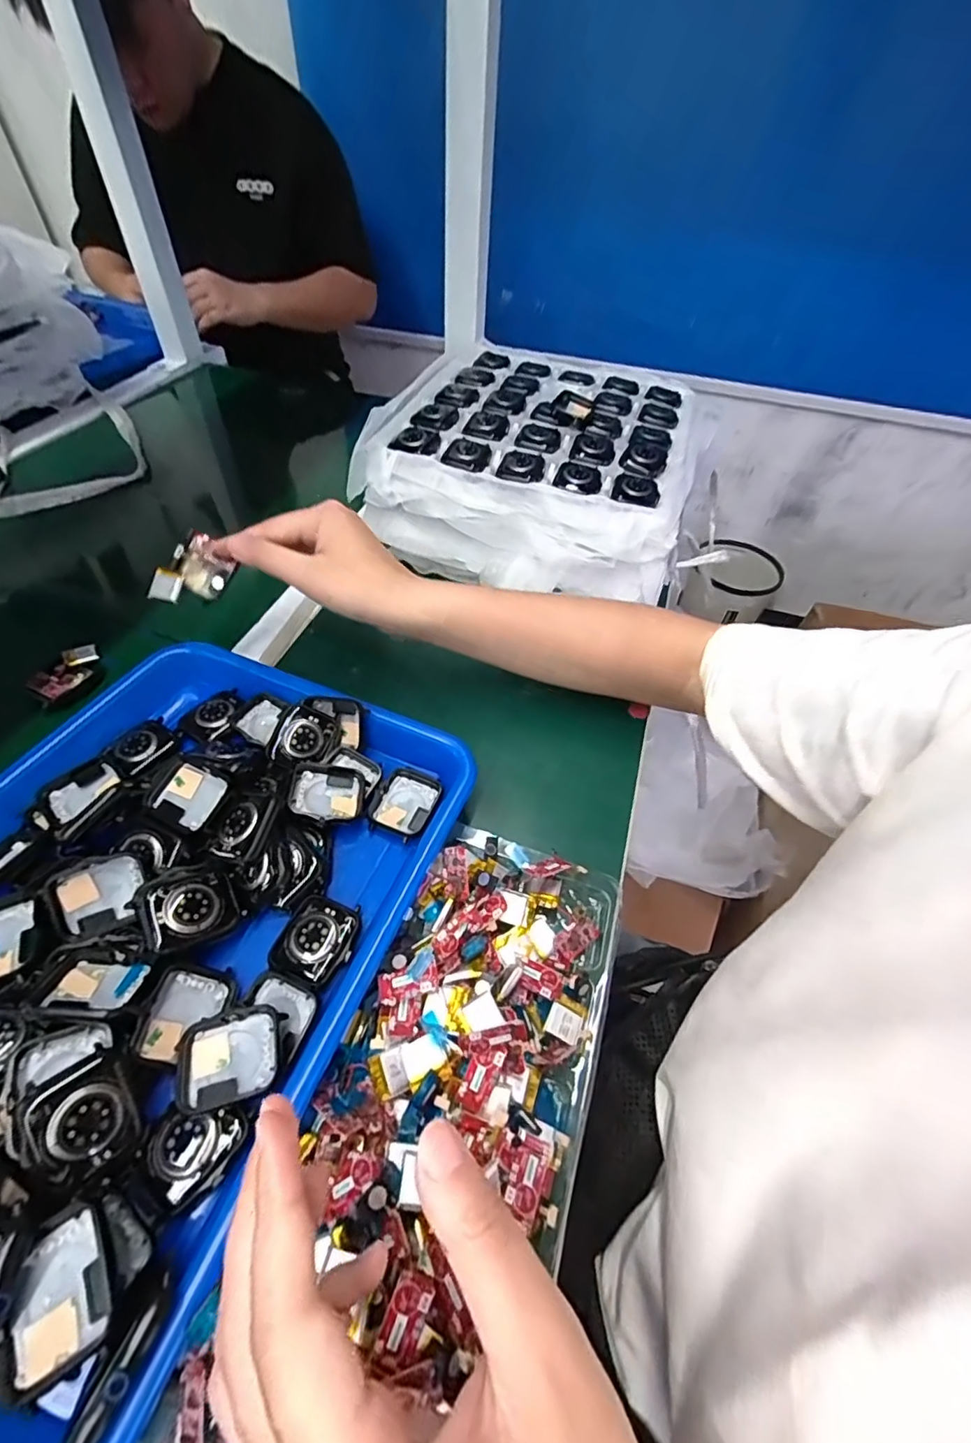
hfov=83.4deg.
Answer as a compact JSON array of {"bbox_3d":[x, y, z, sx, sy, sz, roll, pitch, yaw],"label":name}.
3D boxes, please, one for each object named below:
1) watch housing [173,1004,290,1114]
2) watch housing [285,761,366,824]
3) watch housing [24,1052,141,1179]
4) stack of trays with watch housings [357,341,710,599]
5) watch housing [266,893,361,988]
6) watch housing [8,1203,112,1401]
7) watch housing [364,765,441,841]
[{"bbox_3d":[-0.113,0.148,0.241,0.043,0.008,0.036,-7,52,-9],"label":"watch housing"},{"bbox_3d":[-0.094,0.043,0.324,0.042,0.012,0.036,6,59,-12],"label":"watch housing"},{"bbox_3d":[-0.155,0.156,0.211,0.032,0.006,0.037,-22,85,-47],"label":"watch housing"},{"bbox_3d":[0.048,-0.252,0.511,0.281,0.076,0.307,14,51,8],"label":"stack of trays with watch housings"},{"bbox_3d":[-0.088,0.112,0.281,0.037,0.008,0.041,17,52,10],"label":"watch housing"},{"bbox_3d":[-0.142,0.190,0.181,0.030,0.008,0.039,-21,55,-20],"label":"watch housing"},{"bbox_3d":[-0.050,0.050,0.336,0.034,0.011,0.045,19,52,12],"label":"watch housing"}]

